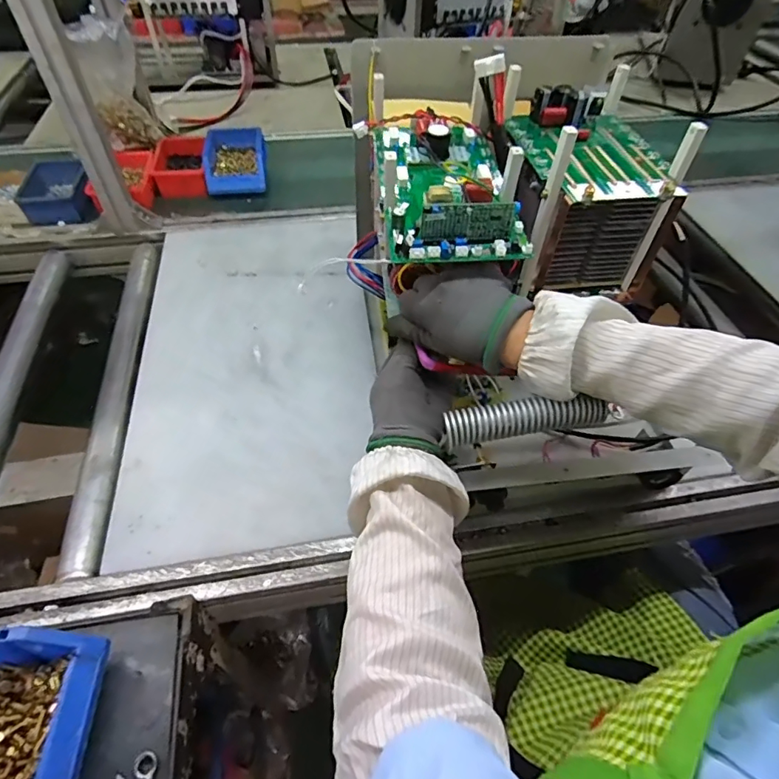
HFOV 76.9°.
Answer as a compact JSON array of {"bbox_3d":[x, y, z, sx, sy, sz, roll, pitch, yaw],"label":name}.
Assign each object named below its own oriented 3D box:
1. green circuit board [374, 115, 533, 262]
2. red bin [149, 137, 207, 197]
[{"bbox_3d":[0.055,-0.208,0.479,0.129,0.038,0.221,-2,51,-5],"label":"green circuit board"},{"bbox_3d":[-0.402,-0.434,0.949,0.094,0.046,0.164,-7,52,-8],"label":"red bin"}]

